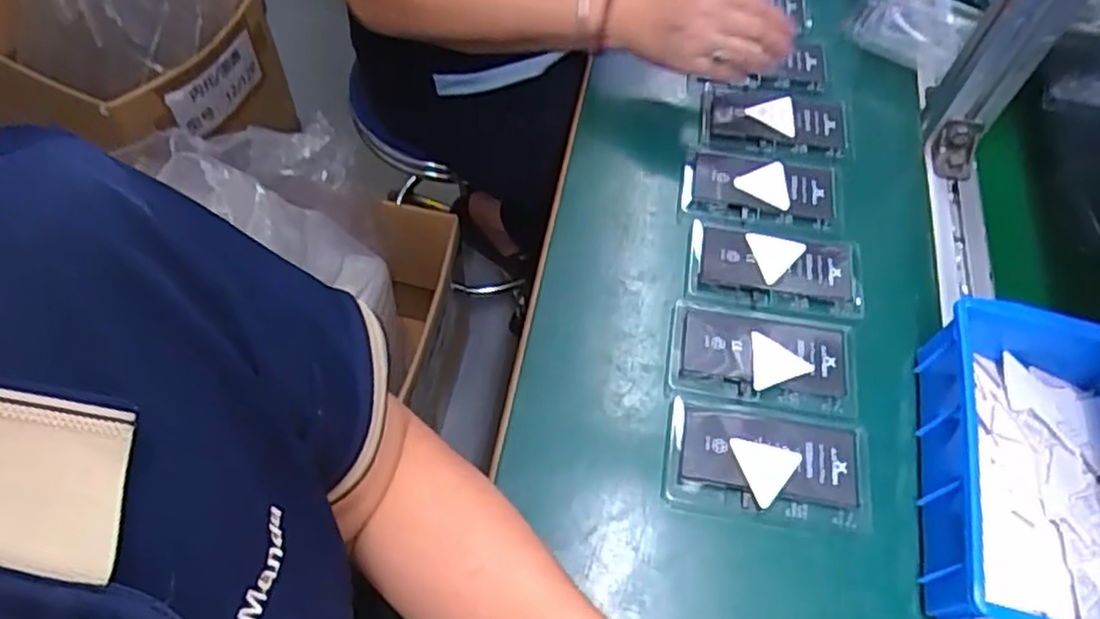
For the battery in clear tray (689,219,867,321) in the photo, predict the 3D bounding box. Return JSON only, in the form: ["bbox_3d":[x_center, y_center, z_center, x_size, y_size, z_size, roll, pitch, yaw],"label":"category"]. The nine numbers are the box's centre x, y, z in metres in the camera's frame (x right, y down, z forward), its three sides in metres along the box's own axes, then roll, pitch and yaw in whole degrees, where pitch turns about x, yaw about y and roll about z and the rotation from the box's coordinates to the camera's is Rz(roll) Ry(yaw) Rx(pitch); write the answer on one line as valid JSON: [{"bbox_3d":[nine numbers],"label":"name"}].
[{"bbox_3d":[0.169,-0.031,0.538,0.125,0.009,0.066,9,60,9],"label":"battery in clear tray"}]

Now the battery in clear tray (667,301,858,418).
[{"bbox_3d":[0.149,0.033,0.501,0.126,0.007,0.071,9,60,9],"label":"battery in clear tray"}]

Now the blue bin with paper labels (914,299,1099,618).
[{"bbox_3d":[0.301,0.103,0.428,0.137,0.057,0.198,10,60,9],"label":"blue bin with paper labels"}]

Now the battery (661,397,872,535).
[{"bbox_3d":[0.140,0.099,0.462,0.129,0.007,0.075,7,60,8],"label":"battery"}]

